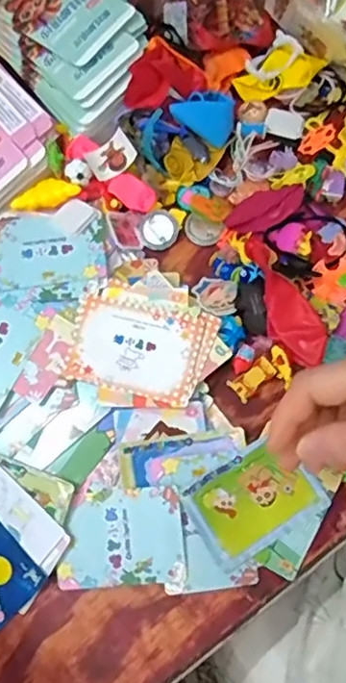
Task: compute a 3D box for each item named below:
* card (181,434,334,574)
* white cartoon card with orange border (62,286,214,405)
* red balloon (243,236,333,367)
[{"bbox_3d":[0.055,0.105,0.394,0.083,0.005,0.060,-31,80,-8],"label":"card"},{"bbox_3d":[-0.024,0.001,0.413,0.091,0.004,0.072,15,74,4],"label":"white cartoon card with orange border"},{"bbox_3d":[0.078,-0.029,0.421,0.035,0.009,0.098,-30,79,-5],"label":"red balloon"}]

